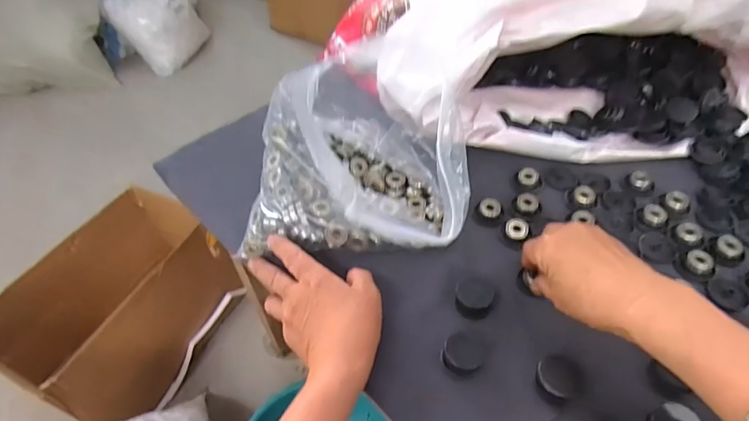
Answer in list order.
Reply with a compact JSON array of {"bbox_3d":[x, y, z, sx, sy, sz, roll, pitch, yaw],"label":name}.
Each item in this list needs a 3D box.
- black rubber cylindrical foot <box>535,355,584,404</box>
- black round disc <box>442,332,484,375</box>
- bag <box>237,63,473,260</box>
[{"bbox_3d":[0.147,0.133,0.366,0.038,0.010,0.033,-20,50,-14],"label":"black rubber cylindrical foot"},{"bbox_3d":[0.073,0.115,0.374,0.031,0.015,0.034,-1,48,2],"label":"black round disc"},{"bbox_3d":[-0.019,-0.051,0.459,0.208,0.107,0.149,1,48,4],"label":"bag"}]

